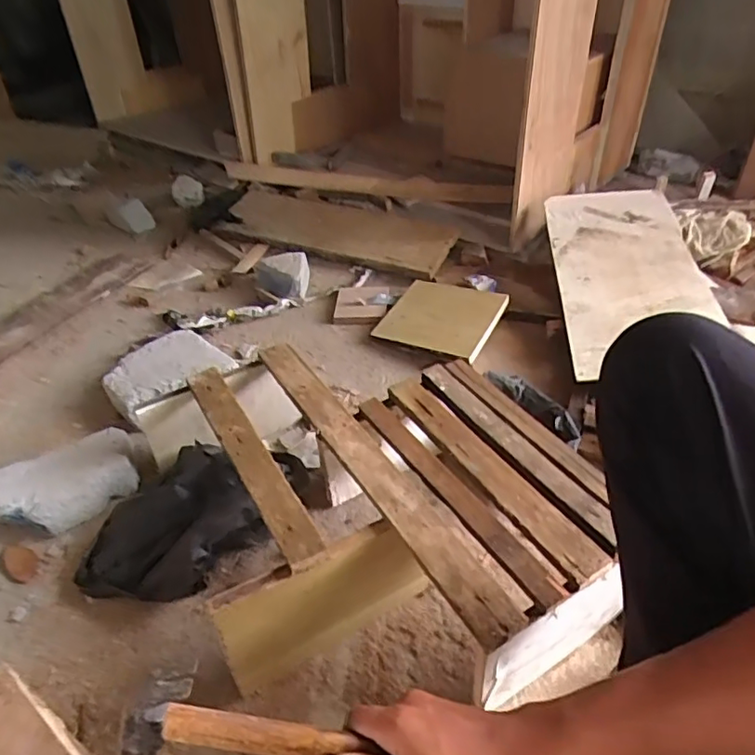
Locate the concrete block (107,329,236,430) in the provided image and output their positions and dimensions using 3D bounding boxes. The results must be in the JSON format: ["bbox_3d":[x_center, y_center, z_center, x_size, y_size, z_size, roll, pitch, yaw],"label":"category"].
[{"bbox_3d":[-0.392,-0.013,1.068,0.196,0.047,0.177,-32,47,-30],"label":"concrete block"}]

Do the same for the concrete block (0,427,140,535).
[{"bbox_3d":[-0.465,0.162,0.870,0.200,0.098,0.104,-28,45,-27],"label":"concrete block"}]

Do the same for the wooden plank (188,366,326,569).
[{"bbox_3d":[-0.166,0.091,0.735,0.045,0.019,0.367,-23,43,-22],"label":"wooden plank"}]

